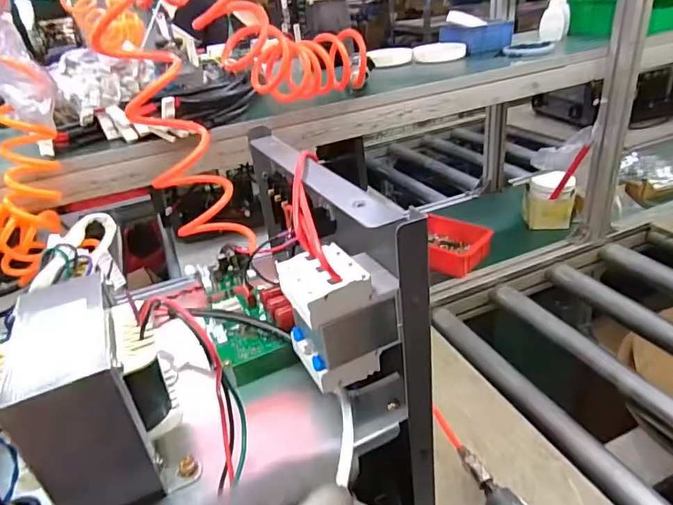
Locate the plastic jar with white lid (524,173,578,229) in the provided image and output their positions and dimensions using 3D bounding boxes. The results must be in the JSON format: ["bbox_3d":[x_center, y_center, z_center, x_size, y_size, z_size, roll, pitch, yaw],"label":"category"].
[{"bbox_3d":[0.499,-0.117,1.113,0.105,0.122,0.100,-6,30,3],"label":"plastic jar with white lid"}]

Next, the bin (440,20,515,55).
[{"bbox_3d":[0.283,-0.448,0.971,0.090,0.055,0.152,-17,31,-17],"label":"bin"}]

